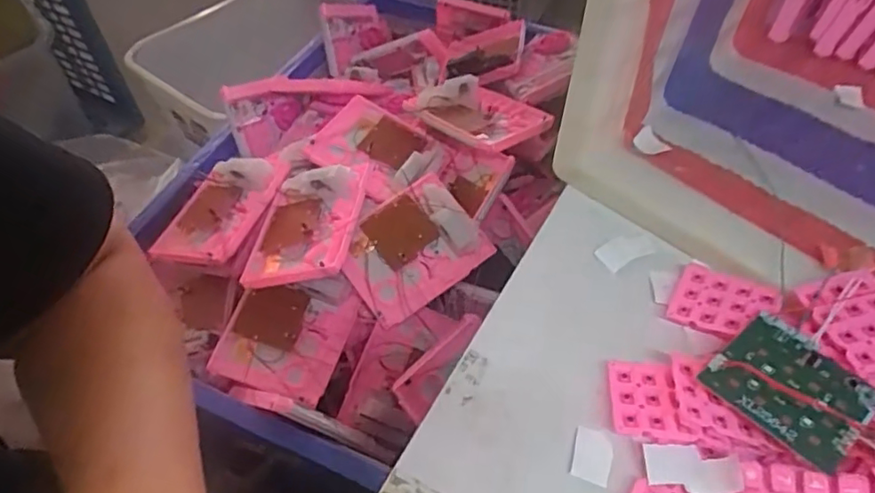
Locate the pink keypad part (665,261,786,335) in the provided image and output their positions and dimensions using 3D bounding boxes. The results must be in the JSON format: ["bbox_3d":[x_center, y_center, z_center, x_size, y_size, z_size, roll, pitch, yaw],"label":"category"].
[{"bbox_3d":[0.179,0.035,0.375,0.058,0.007,0.047,22,54,32],"label":"pink keypad part"}]

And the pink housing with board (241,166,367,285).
[{"bbox_3d":[-0.158,-0.031,0.697,0.137,0.040,0.162,-10,49,25],"label":"pink housing with board"}]

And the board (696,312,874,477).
[{"bbox_3d":[0.191,0.074,0.321,0.068,0.006,0.071,-31,52,-27],"label":"board"}]

